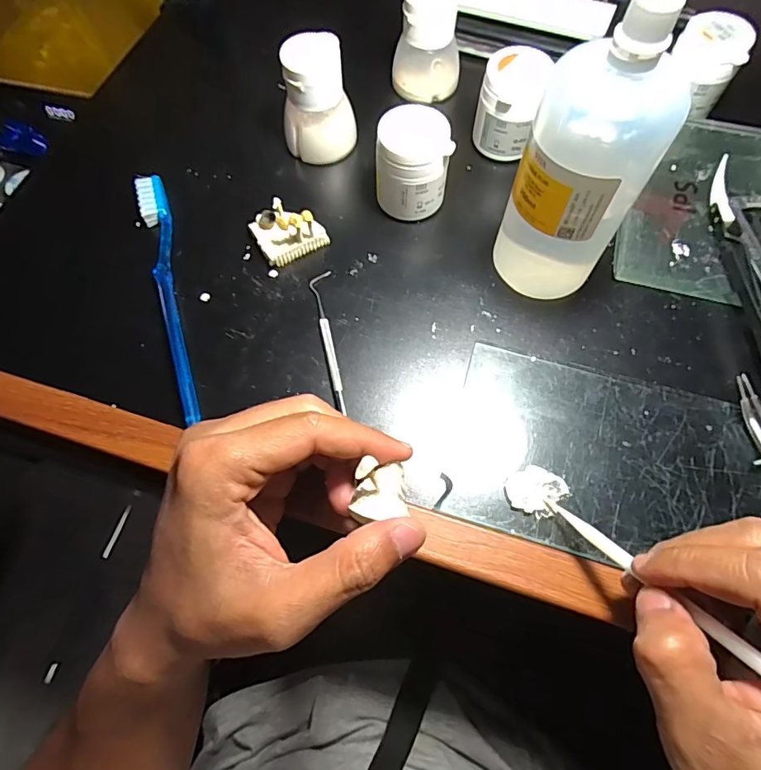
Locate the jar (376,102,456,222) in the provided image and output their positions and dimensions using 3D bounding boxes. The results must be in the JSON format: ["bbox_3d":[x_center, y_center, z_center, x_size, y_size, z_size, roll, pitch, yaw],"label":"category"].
[{"bbox_3d":[0.020,-0.136,0.301,0.043,0.055,0.041,4,68,2],"label":"jar"}]

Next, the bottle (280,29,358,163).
[{"bbox_3d":[-0.043,-0.188,0.319,0.050,0.065,0.042,-10,68,-4],"label":"bottle"}]

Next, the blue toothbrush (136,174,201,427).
[{"bbox_3d":[-0.130,-0.059,0.292,0.015,0.015,0.183,-16,68,-6],"label":"blue toothbrush"}]

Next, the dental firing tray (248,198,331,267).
[{"bbox_3d":[-0.060,-0.101,0.301,0.041,0.030,0.035,-27,70,-10],"label":"dental firing tray"}]

